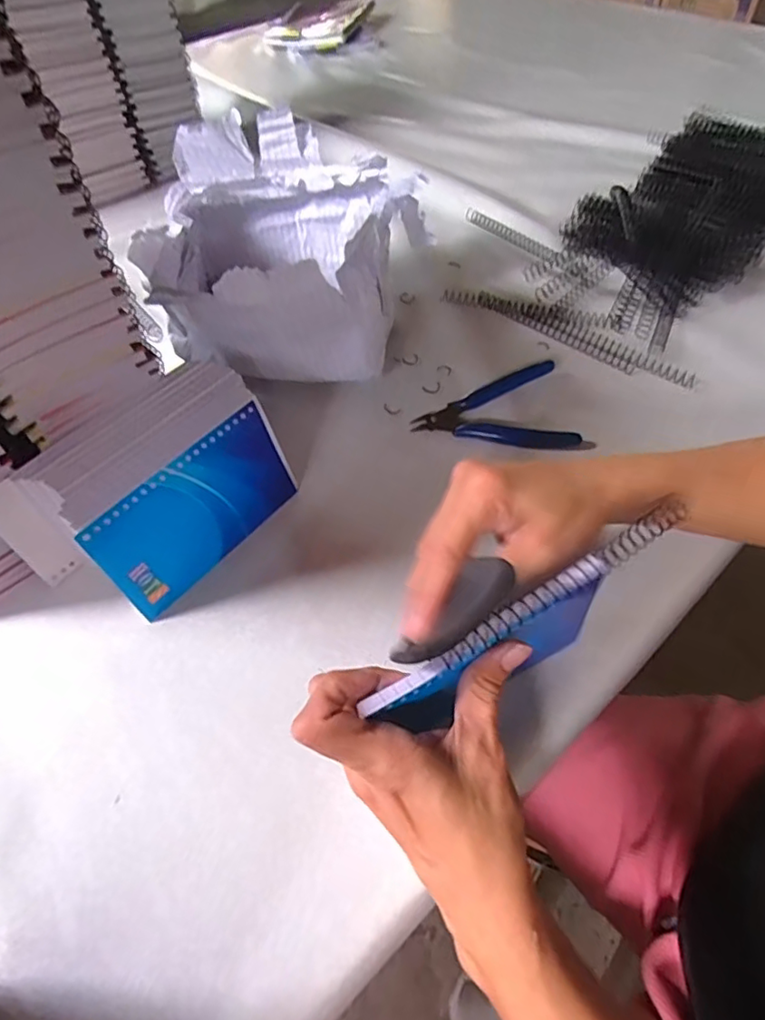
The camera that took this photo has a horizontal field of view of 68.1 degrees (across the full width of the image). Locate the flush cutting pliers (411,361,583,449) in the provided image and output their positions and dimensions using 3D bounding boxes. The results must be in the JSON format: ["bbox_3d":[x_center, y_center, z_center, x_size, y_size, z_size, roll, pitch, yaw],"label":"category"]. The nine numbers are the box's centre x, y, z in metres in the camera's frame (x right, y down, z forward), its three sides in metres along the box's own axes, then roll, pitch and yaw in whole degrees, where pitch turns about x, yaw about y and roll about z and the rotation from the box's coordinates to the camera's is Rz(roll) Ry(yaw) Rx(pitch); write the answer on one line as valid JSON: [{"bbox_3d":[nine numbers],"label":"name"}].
[{"bbox_3d":[0.089,-0.086,0.449,0.121,0.014,0.084,3,53,7],"label":"flush cutting pliers"}]

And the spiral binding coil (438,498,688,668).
[{"bbox_3d":[0.090,0.033,0.266,0.146,0.010,0.012,-29,56,-18],"label":"spiral binding coil"}]

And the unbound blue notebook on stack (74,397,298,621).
[{"bbox_3d":[-0.111,0.000,0.355,0.004,0.078,0.132,22,56,36],"label":"unbound blue notebook on stack"}]

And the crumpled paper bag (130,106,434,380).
[{"bbox_3d":[-0.078,-0.197,0.467,0.212,0.133,0.212,3,54,5],"label":"crumpled paper bag"}]

